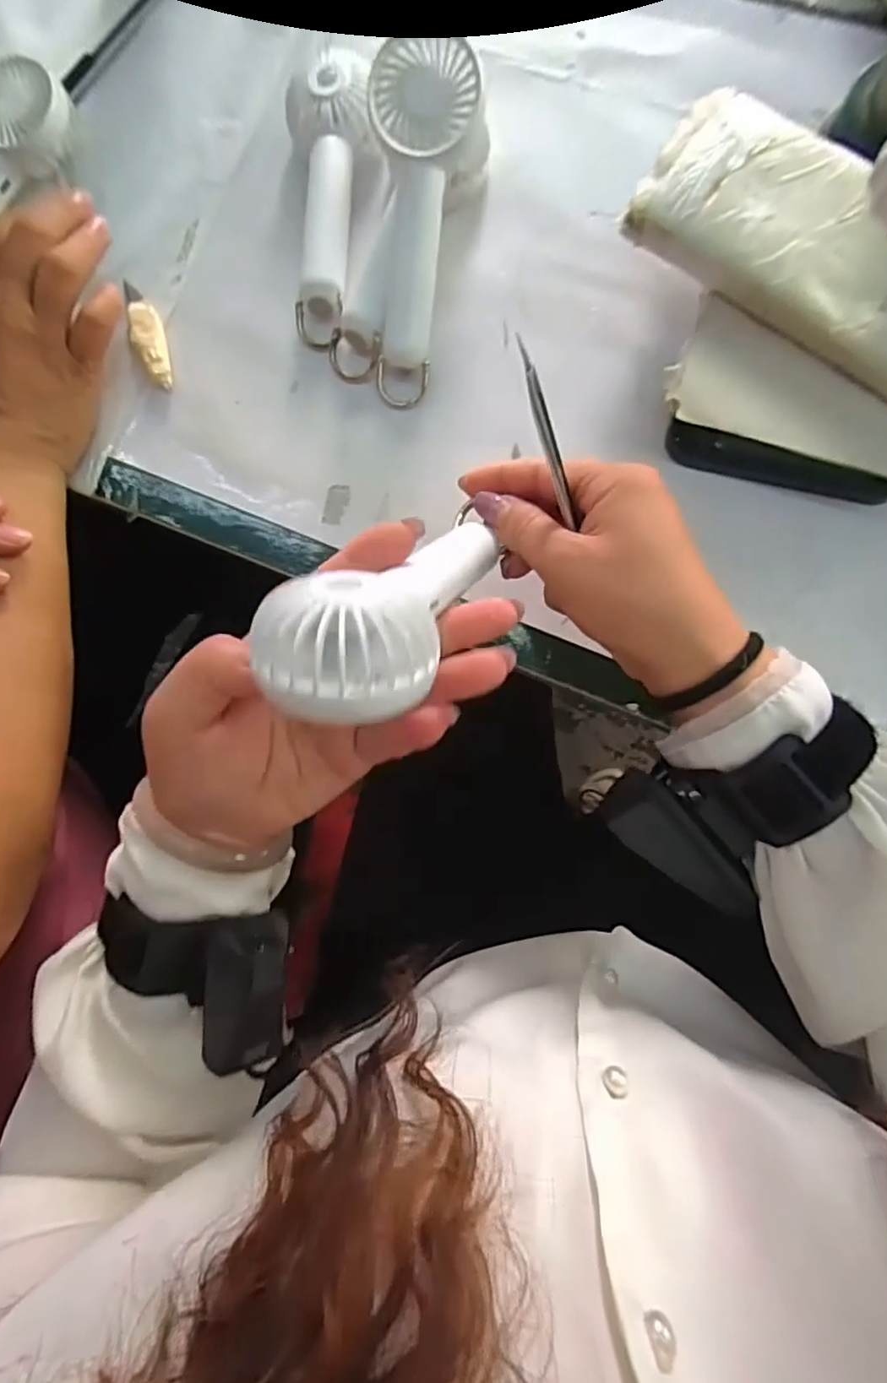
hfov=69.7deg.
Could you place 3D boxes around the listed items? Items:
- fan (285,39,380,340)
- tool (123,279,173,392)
[{"bbox_3d":[-0.063,-0.276,0.359,0.048,0.032,0.147,-2,84,7],"label":"fan"},{"bbox_3d":[-0.176,-0.213,0.378,0.019,0.008,0.074,-26,82,4],"label":"tool"}]

